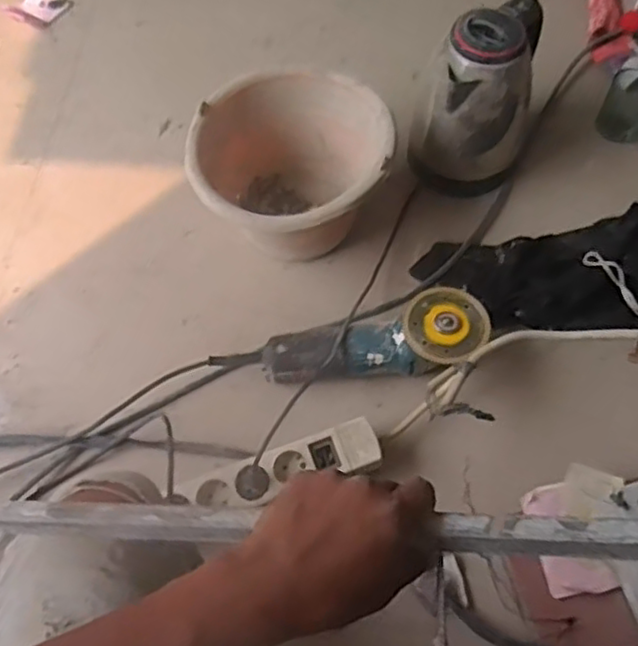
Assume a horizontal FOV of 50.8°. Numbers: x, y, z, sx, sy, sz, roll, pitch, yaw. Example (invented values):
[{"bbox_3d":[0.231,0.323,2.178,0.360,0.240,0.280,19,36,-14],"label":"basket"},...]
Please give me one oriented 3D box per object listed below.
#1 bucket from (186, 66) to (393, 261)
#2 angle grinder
[{"bbox_3d":[-0.032,-0.184,0.867,0.247,0.154,0.228,-1,63,1],"label":"bucket"},{"bbox_3d":[0.038,0.020,0.822,0.321,0.076,0.101,-1,63,1],"label":"angle grinder"}]

